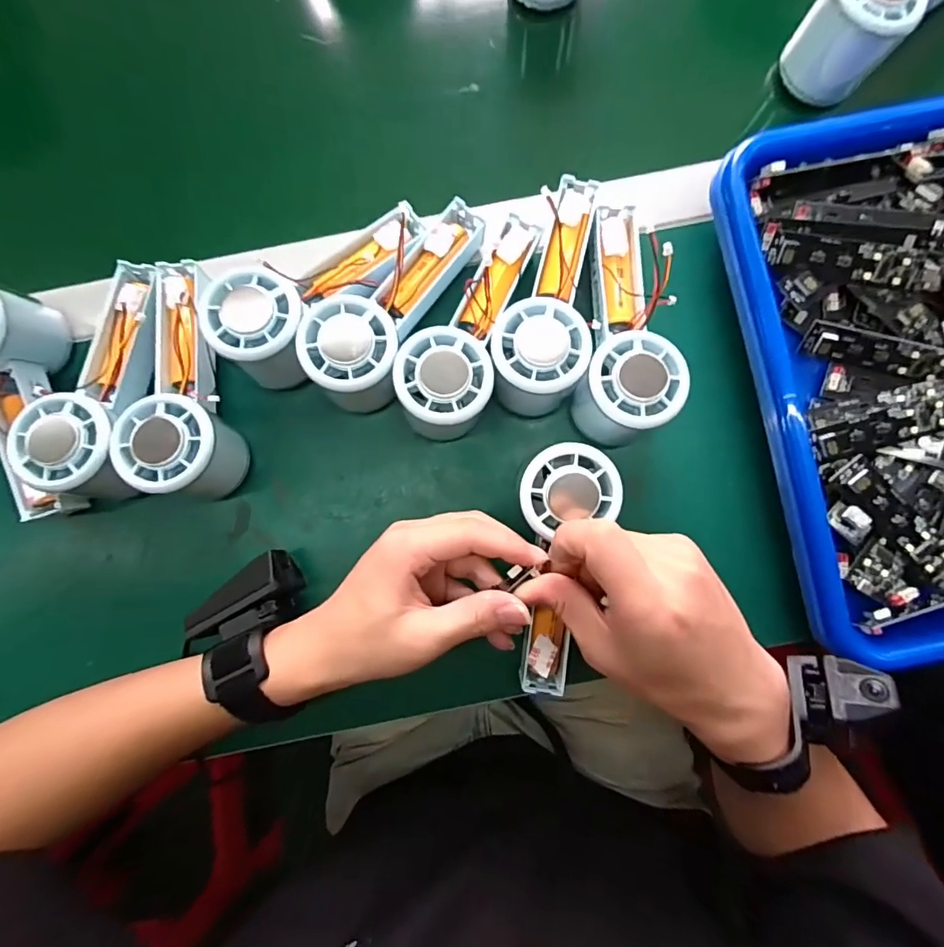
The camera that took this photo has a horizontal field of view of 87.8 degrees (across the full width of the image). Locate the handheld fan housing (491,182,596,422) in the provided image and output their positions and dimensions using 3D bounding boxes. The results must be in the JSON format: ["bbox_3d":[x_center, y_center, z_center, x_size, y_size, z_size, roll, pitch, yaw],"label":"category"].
[{"bbox_3d":[0.046,-0.116,0.313,0.060,0.054,0.154,5,85,1],"label":"handheld fan housing"}]

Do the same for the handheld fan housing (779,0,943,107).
[{"bbox_3d":[0.284,-0.323,0.327,0.138,0.062,0.056,-44,86,-3],"label":"handheld fan housing"}]

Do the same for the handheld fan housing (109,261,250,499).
[{"bbox_3d":[-0.181,-0.061,0.313,0.057,0.066,0.149,-10,85,0],"label":"handheld fan housing"}]

